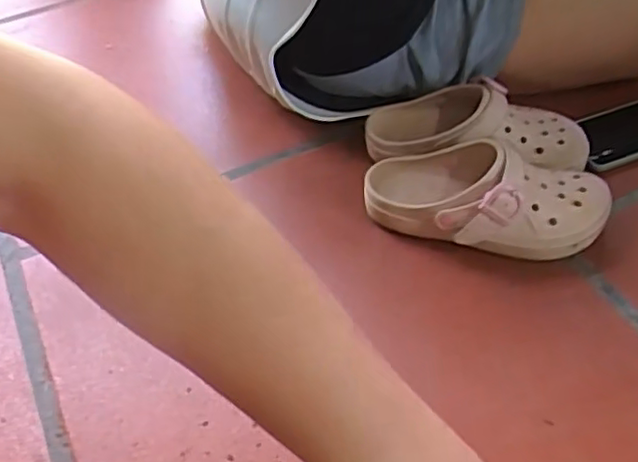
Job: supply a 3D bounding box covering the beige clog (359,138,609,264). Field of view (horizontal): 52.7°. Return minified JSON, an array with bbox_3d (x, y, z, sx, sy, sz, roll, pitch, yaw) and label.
[{"bbox_3d":[0.169,-0.039,0.664,0.242,0.092,0.108,14,51,15],"label":"beige clog"}]

